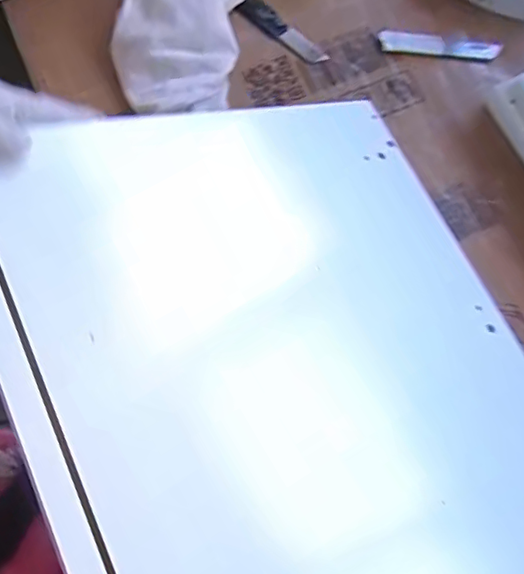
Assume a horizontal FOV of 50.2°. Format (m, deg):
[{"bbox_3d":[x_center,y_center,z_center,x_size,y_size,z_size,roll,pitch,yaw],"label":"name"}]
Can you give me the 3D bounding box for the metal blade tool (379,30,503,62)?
[{"bbox_3d":[0.178,-0.242,0.561,0.119,0.007,0.022,6,77,3],"label":"metal blade tool"}]

